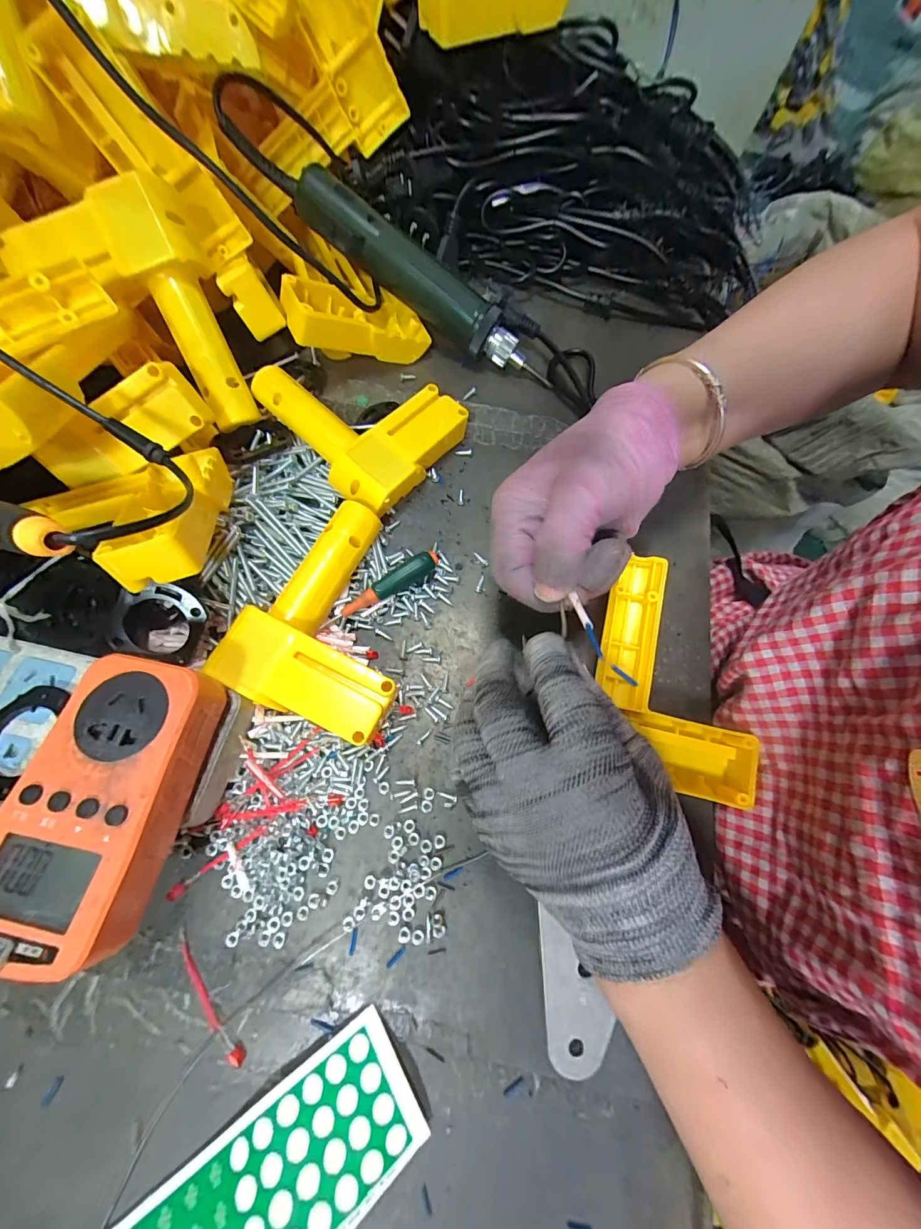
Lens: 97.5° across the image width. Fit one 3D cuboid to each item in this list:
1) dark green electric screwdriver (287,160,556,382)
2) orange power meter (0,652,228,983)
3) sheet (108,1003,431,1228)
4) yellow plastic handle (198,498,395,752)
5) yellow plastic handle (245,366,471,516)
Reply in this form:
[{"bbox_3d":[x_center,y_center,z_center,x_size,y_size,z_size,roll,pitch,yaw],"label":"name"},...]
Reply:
[{"bbox_3d":[-0.027,-0.277,0.342,0.238,0.044,0.033,33,73,-9],"label":"dark green electric screwdriver"},{"bbox_3d":[-0.168,0.085,0.192,0.068,0.032,0.125,9,71,1],"label":"orange power meter"},{"bbox_3d":[-0.125,0.292,0.179,0.225,0.015,0.059,-32,55,-13],"label":"sheet"},{"bbox_3d":[-0.073,0.001,0.269,0.110,0.040,0.146,28,73,7],"label":"yellow plastic handle"},{"bbox_3d":[-0.080,-0.155,0.323,0.141,0.037,0.112,37,74,9],"label":"yellow plastic handle"}]

